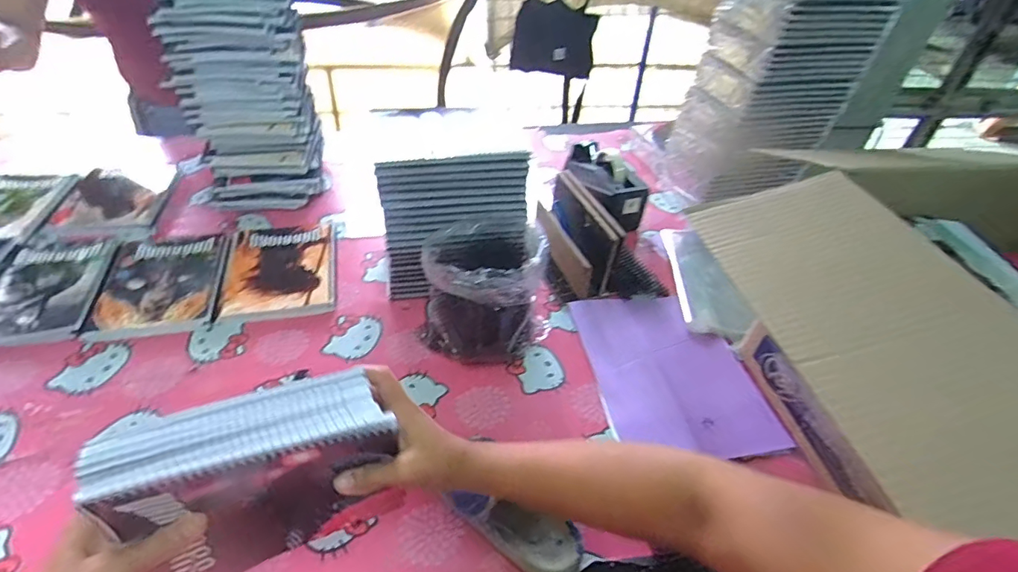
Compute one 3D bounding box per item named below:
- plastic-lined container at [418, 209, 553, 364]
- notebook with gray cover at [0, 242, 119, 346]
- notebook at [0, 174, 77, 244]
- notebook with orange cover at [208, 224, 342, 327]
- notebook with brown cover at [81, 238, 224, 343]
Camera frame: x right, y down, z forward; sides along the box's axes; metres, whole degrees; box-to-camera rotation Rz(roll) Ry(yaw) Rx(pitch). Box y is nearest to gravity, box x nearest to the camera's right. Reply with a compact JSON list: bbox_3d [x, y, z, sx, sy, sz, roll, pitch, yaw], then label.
[{"bbox_3d":[-0.023,0.006,0.677,0.133,0.162,0.170,34,49,26],"label":"plastic-lined container"},{"bbox_3d":[-0.654,0.005,0.709,0.147,0.016,0.200,-6,44,-13],"label":"notebook with gray cover"},{"bbox_3d":[-0.843,-0.130,0.832,0.165,0.015,0.199,-1,44,-8],"label":"notebook"},{"bbox_3d":[-0.351,-0.027,0.777,0.159,0.020,0.204,-5,44,-12],"label":"notebook with orange cover"},{"bbox_3d":[-0.507,-0.004,0.736,0.152,0.020,0.191,-7,45,-14],"label":"notebook with brown cover"}]

